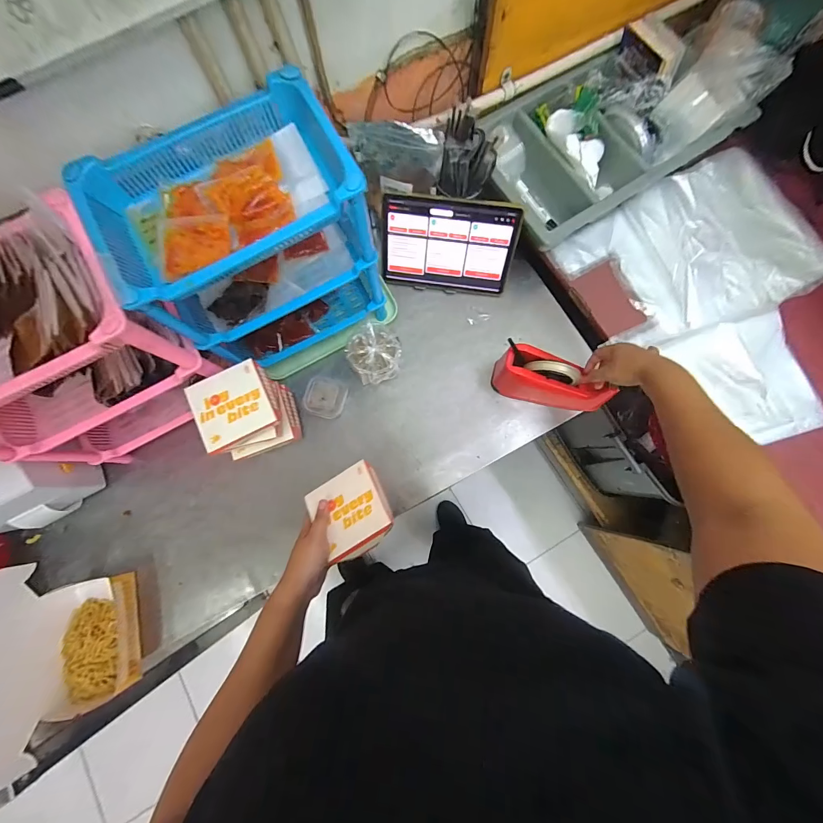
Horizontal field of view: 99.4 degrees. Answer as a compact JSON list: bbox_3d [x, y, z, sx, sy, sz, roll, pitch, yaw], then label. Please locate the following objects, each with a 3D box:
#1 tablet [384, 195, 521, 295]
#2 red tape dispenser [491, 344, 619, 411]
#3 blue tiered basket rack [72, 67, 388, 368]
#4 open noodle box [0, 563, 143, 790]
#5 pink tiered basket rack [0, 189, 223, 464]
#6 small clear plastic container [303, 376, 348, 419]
[{"bbox_3d":[0.070,-0.315,0.678,0.248,0.170,0.010,9,45,5],"label":"tablet"},{"bbox_3d":[0.260,-0.055,0.645,0.205,0.092,0.069,16,79,5],"label":"red tape dispenser"},{"bbox_3d":[-0.230,-0.244,0.562,0.302,0.328,0.221,-28,79,-5],"label":"blue tiered basket rack"},{"bbox_3d":[-0.554,0.379,0.544,0.158,0.171,0.284,-14,78,-2],"label":"open noodle box"},{"bbox_3d":[-0.494,-0.065,0.547,0.329,0.384,0.197,-28,79,-5],"label":"pink tiered basket rack"},{"bbox_3d":[-0.166,-0.027,0.680,0.080,0.036,0.079,20,79,5],"label":"small clear plastic container"}]

